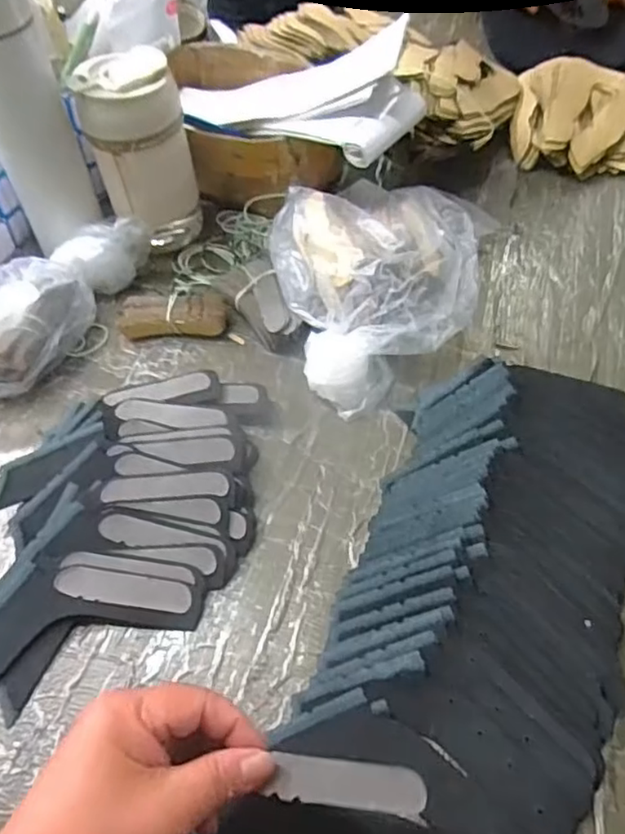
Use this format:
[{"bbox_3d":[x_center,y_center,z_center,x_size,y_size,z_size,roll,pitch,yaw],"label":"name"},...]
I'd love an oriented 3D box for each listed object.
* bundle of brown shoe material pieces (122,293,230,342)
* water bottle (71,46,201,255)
[{"bbox_3d":[-0.118,-0.088,0.543,0.092,0.021,0.038,-1,55,3],"label":"bundle of brown shoe material pieces"},{"bbox_3d":[-0.145,-0.221,0.555,0.080,0.153,0.070,-12,55,-5],"label":"water bottle"}]

